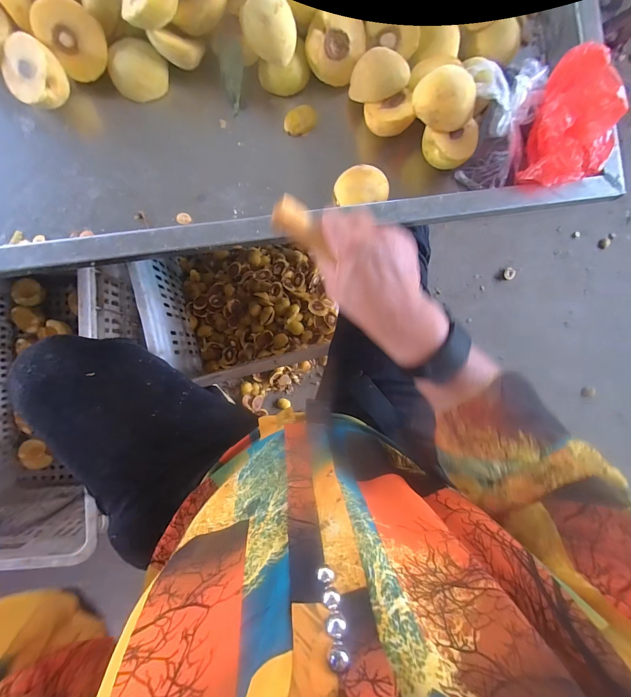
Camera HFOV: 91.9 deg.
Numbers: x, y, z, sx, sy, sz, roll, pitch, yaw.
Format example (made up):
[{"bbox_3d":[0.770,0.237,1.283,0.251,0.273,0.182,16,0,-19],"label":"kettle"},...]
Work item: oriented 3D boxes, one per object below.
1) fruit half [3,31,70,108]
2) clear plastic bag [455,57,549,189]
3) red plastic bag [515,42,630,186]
[{"bbox_3d":[-0.308,-0.304,0.341,0.062,0.033,0.062,-42,94,21],"label":"fruit half"},{"bbox_3d":[0.217,-0.279,0.358,0.084,0.068,0.150,13,88,-4],"label":"clear plastic bag"},{"bbox_3d":[0.285,-0.247,0.335,0.090,0.065,0.123,3,89,-5],"label":"red plastic bag"}]

